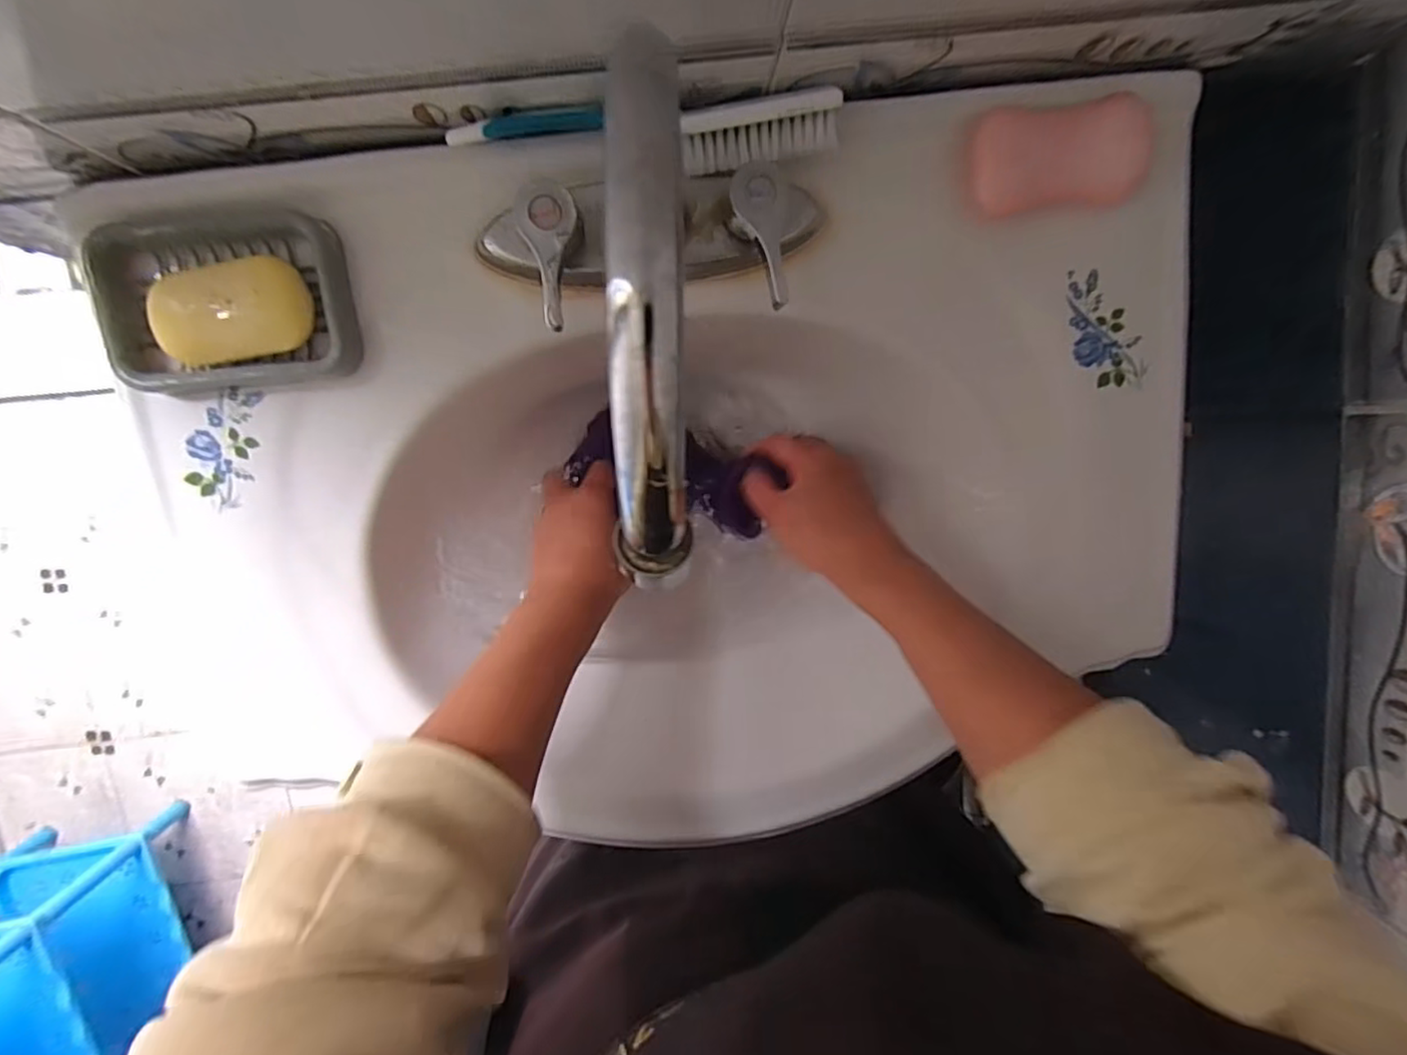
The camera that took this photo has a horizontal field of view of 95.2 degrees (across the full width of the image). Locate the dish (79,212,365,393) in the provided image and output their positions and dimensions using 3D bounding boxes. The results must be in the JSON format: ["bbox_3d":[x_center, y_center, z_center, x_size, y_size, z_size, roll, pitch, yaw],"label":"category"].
[{"bbox_3d":[-0.245,-0.119,0.331,0.115,0.026,0.089,-7,99,-3],"label":"dish"}]

